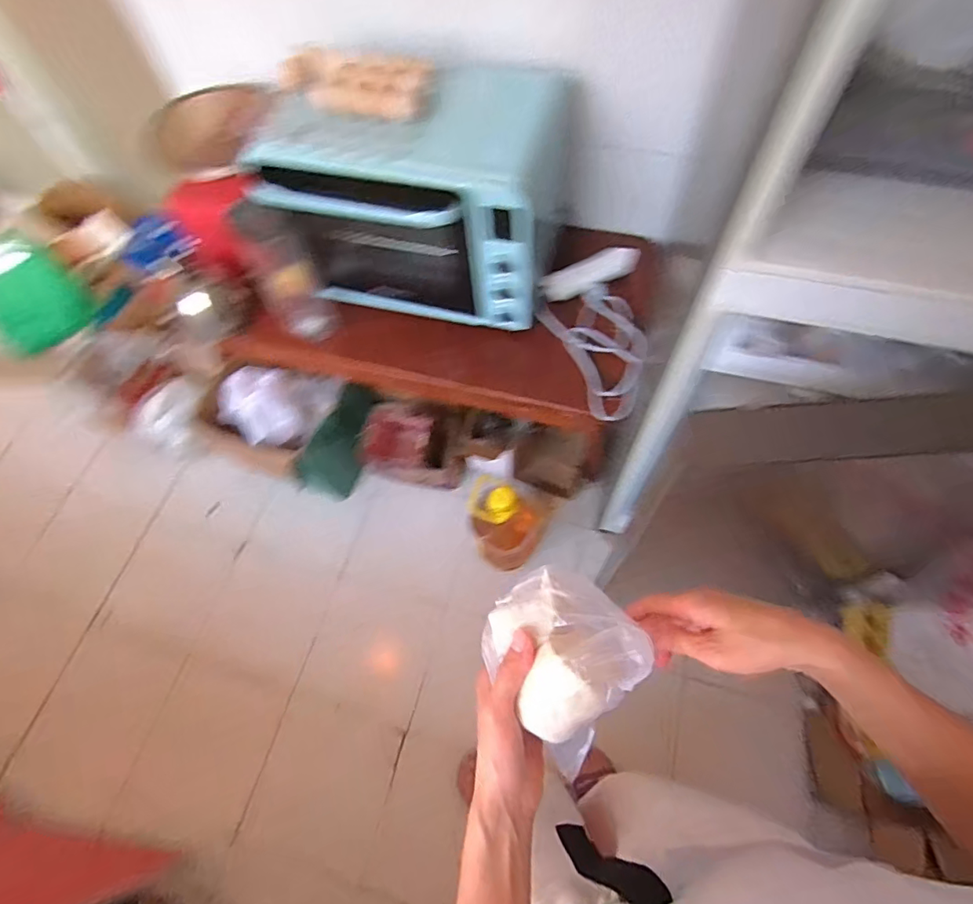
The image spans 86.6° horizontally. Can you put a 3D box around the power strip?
[{"bbox_3d":[0.225,-0.254,1.095,0.220,0.061,0.411,-1,63,4],"label":"power strip"}]

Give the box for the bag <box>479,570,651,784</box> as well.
[{"bbox_3d":[0.052,0.137,0.355,0.102,0.051,0.098,38,72,20],"label":"bag"}]

